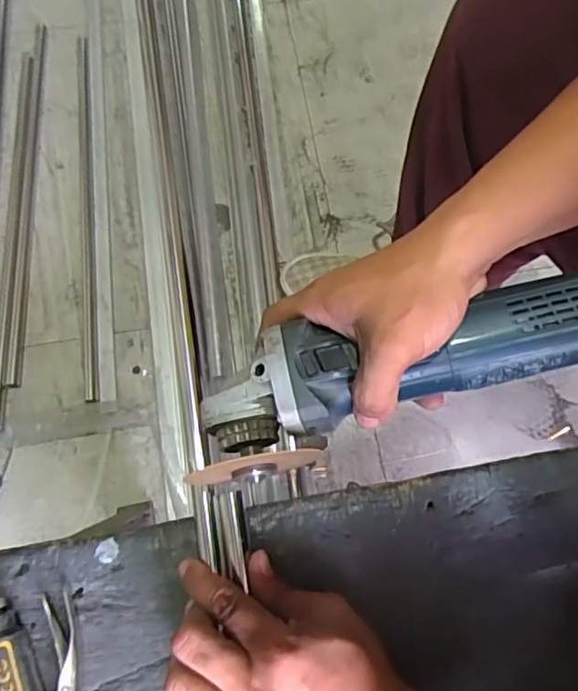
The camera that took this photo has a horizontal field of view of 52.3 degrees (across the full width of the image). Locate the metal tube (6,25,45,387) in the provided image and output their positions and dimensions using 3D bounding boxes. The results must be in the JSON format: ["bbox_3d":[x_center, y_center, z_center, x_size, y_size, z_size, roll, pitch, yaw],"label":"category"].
[{"bbox_3d":[-0.425,-0.251,0.946,0.024,0.015,0.646,-3,72,-2],"label":"metal tube"}]

